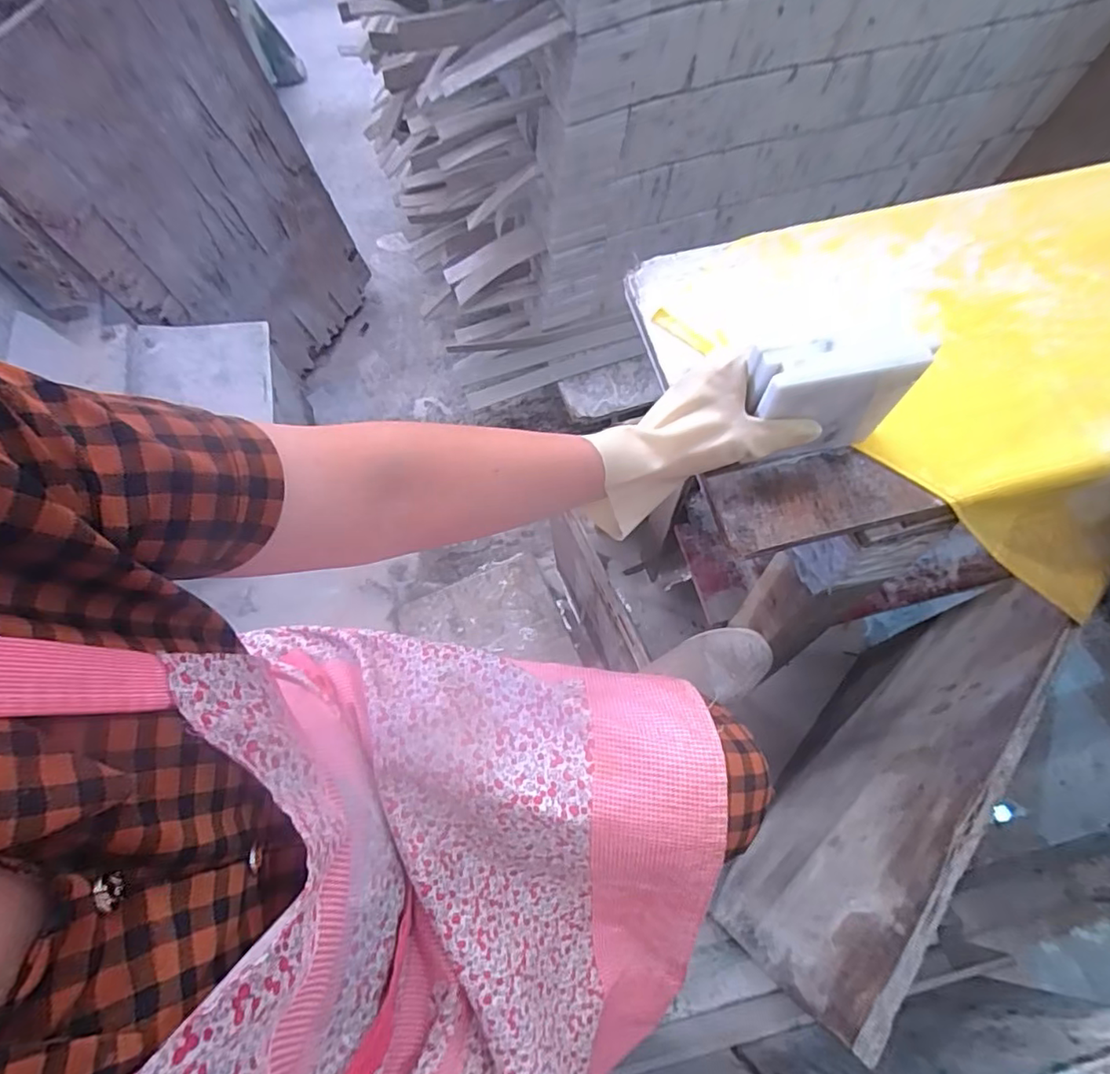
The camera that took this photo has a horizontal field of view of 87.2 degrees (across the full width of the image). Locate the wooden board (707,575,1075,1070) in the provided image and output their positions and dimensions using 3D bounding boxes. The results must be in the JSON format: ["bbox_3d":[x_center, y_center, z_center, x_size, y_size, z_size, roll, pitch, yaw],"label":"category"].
[{"bbox_3d":[0.413,0.307,0.777,0.019,0.565,0.549,36,72,16],"label":"wooden board"}]

